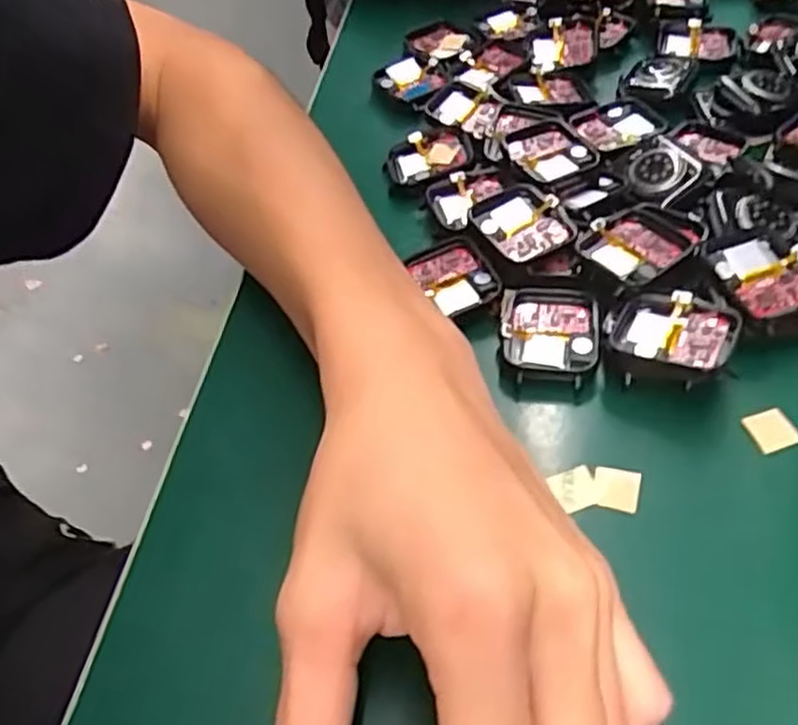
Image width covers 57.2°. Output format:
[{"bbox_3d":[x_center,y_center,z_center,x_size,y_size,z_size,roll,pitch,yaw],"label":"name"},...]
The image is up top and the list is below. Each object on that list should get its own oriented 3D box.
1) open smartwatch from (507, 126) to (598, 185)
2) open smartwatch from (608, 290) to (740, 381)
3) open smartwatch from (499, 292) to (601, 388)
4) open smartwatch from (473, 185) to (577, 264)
[{"bbox_3d":[0.073,-0.100,0.353,0.034,0.007,0.038,-17,51,-8],"label":"open smartwatch"},{"bbox_3d":[0.101,-0.009,0.277,0.045,0.016,0.037,20,56,21],"label":"open smartwatch"},{"bbox_3d":[0.060,-0.011,0.292,0.037,0.009,0.044,4,52,9],"label":"open smartwatch"},{"bbox_3d":[0.054,-0.059,0.320,0.036,0.012,0.040,-37,57,-22],"label":"open smartwatch"}]

